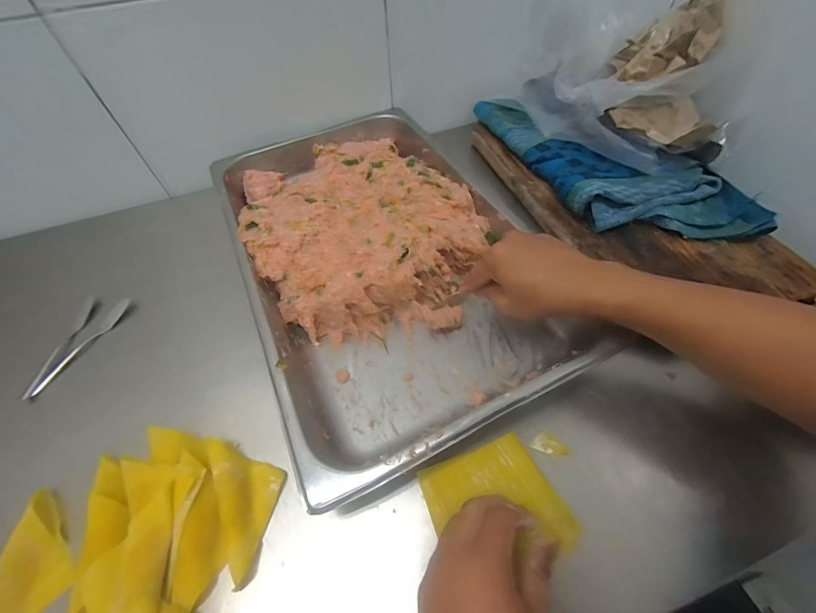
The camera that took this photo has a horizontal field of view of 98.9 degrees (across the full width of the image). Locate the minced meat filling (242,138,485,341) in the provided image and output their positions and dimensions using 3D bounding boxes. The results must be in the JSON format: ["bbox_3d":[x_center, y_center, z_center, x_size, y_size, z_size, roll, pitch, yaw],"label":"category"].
[{"bbox_3d":[-0.069,-0.122,0.469,0.278,0.069,0.353,-26,58,-14],"label":"minced meat filling"}]

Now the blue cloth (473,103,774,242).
[{"bbox_3d":[0.274,-0.215,0.498,0.201,0.041,0.397,-20,56,-10],"label":"blue cloth"}]

